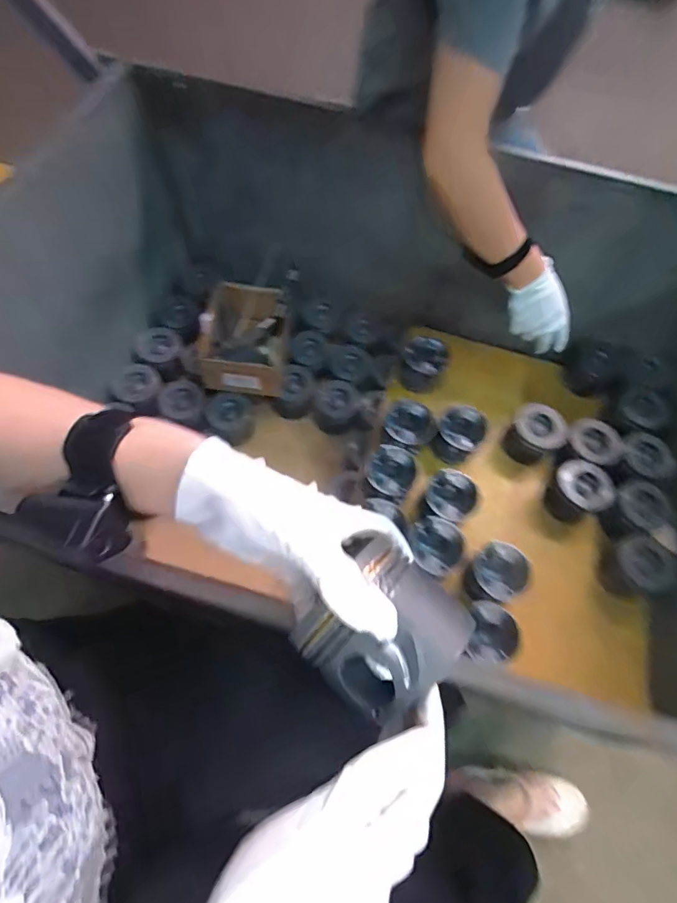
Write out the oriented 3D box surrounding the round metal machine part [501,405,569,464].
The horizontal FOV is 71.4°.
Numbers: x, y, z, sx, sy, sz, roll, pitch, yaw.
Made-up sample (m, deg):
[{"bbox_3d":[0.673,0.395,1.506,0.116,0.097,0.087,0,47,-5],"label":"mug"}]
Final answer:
[{"bbox_3d":[0.362,-0.033,0.877,0.086,0.074,0.091,1,64,-3],"label":"round metal machine part"}]

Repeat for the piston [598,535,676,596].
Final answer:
[{"bbox_3d":[0.491,0.188,0.775,0.092,0.059,0.091,-22,68,-13],"label":"piston"}]

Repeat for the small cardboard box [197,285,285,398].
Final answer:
[{"bbox_3d":[-0.183,-0.219,0.948,0.158,0.103,0.211,0,64,-3],"label":"small cardboard box"}]

